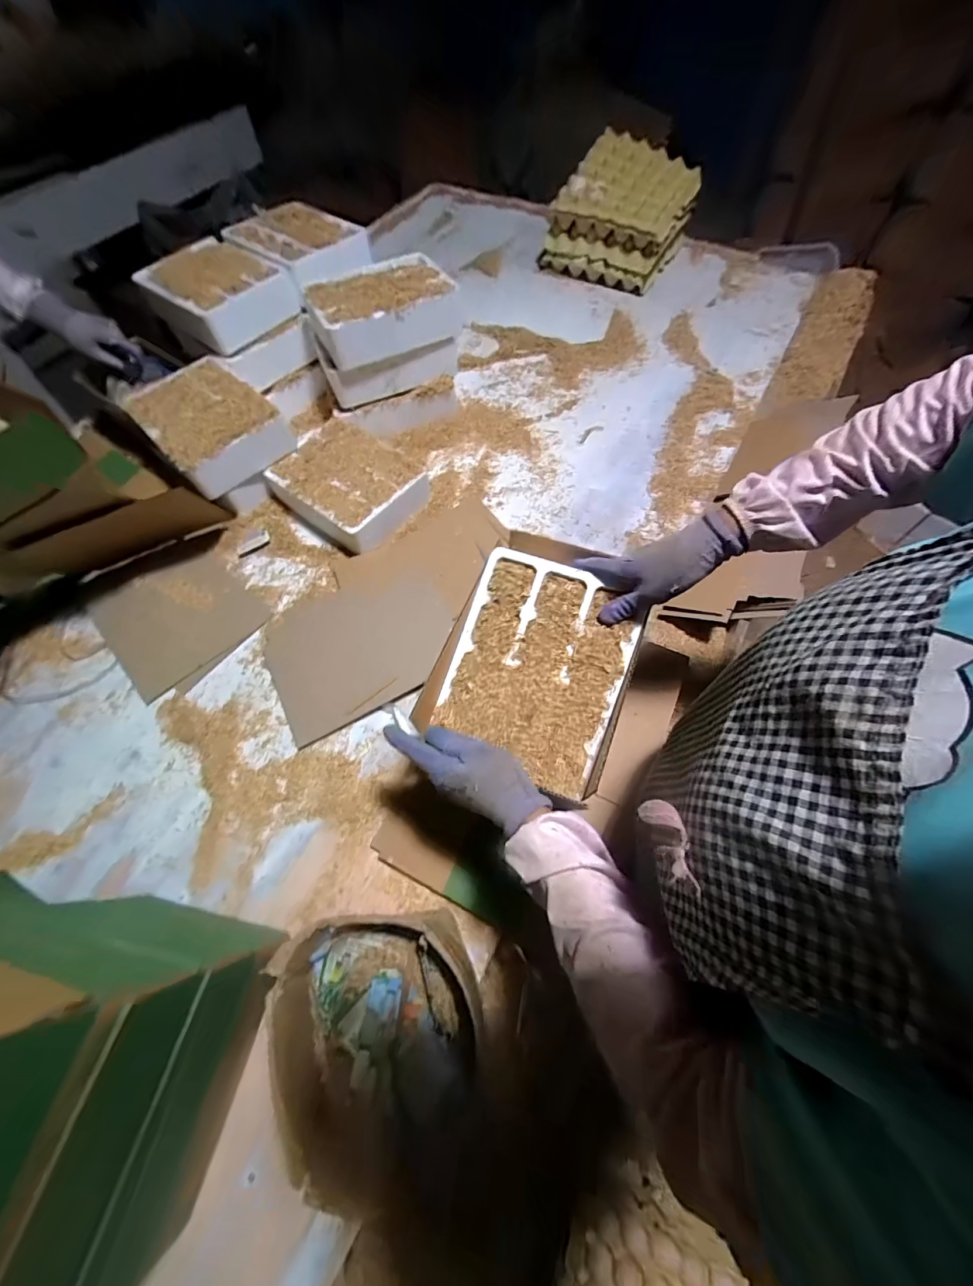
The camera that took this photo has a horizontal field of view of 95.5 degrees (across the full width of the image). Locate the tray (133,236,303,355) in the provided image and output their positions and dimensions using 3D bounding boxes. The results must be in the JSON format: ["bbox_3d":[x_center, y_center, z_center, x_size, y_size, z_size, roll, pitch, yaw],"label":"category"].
[{"bbox_3d":[-0.497,-0.653,0.824,0.259,0.065,0.194,35,69,18],"label":"tray"}]

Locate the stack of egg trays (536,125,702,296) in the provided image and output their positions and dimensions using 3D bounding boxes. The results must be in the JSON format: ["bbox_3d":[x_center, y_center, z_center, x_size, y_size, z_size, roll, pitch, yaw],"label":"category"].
[{"bbox_3d":[0.337,-1.086,1.127,0.315,0.203,0.250,23,66,13],"label":"stack of egg trays"}]

